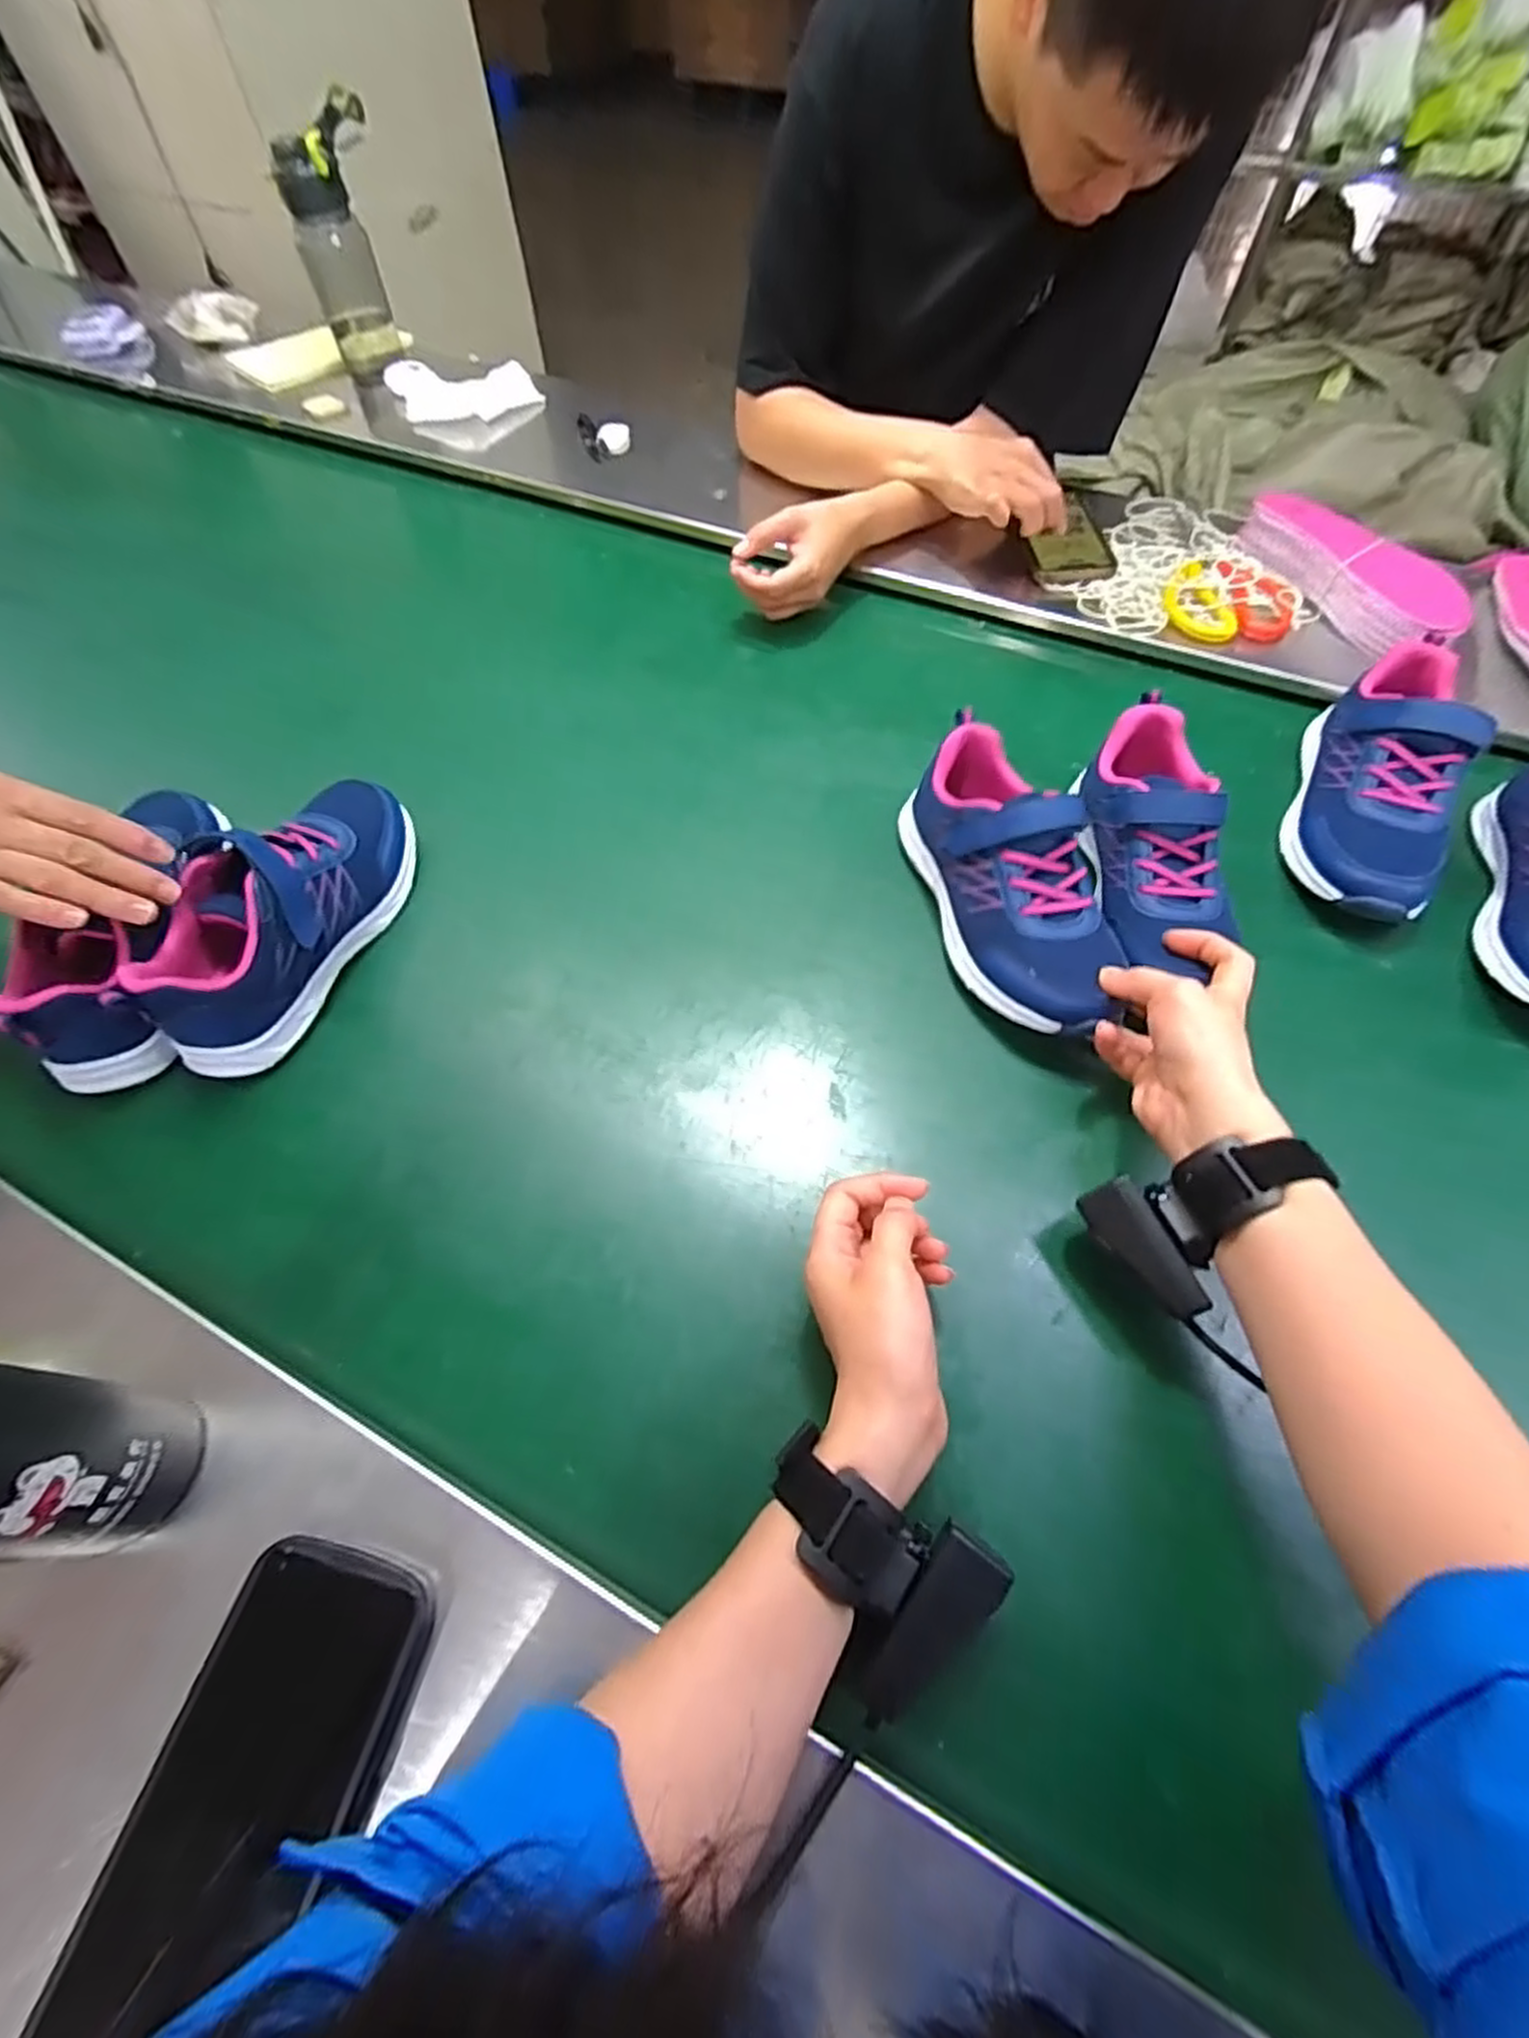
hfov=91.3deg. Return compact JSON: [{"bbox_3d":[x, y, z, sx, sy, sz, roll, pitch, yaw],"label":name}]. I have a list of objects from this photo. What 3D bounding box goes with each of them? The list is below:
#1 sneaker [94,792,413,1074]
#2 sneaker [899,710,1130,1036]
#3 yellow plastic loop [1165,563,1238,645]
[{"bbox_3d":[-0.312,-0.072,0.488,0.078,0.089,0.217,17,61,10],"label":"sneaker"},{"bbox_3d":[0.158,-0.094,0.481,0.086,0.075,0.223,-14,66,-5],"label":"sneaker"},{"bbox_3d":[0.380,-0.372,0.665,0.055,0.015,0.092,-2,59,-1],"label":"yellow plastic loop"}]

